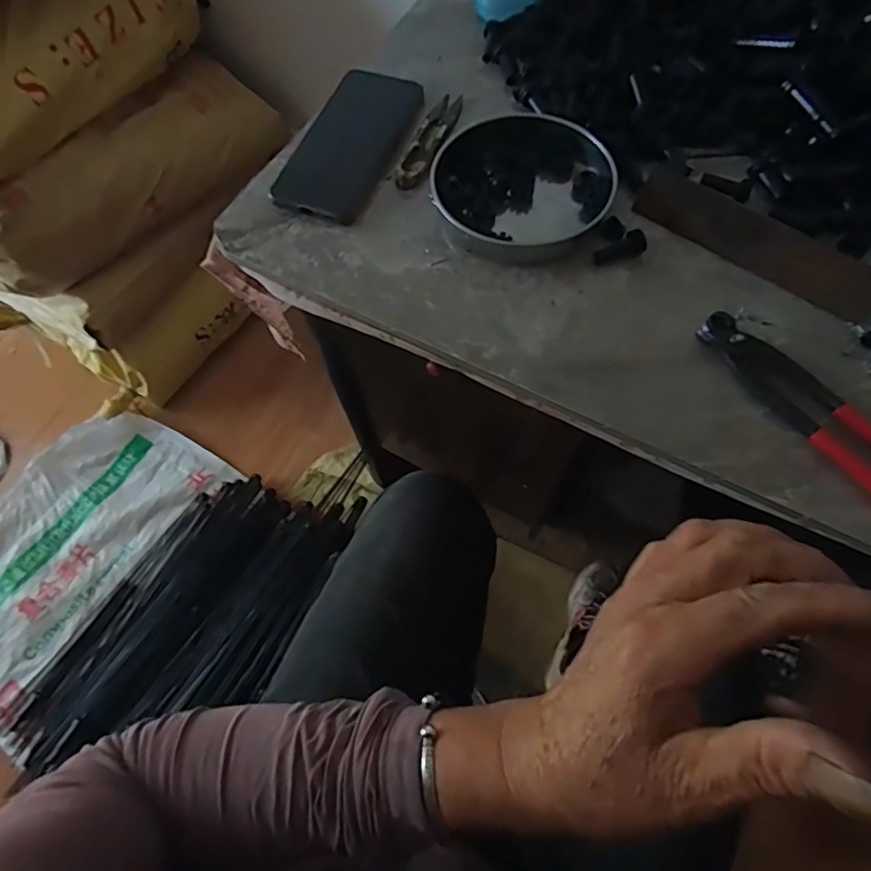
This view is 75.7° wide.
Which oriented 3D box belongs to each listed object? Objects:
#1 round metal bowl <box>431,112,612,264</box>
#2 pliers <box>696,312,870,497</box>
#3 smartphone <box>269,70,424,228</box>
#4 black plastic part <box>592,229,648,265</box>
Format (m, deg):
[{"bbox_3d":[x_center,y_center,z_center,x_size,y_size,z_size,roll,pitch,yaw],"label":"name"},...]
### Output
[{"bbox_3d":[0.067,-0.196,0.442,0.135,0.024,0.126,-1,66,3],"label":"round metal bowl"},{"bbox_3d":[0.252,-0.012,0.359,0.045,0.011,0.192,-35,69,-12],"label":"pliers"},{"bbox_3d":[-0.071,-0.252,0.480,0.075,0.012,0.161,20,69,11],"label":"smartphone"},{"bbox_3d":[0.139,-0.140,0.422,0.040,0.013,0.016,-27,68,-9],"label":"black plastic part"}]

